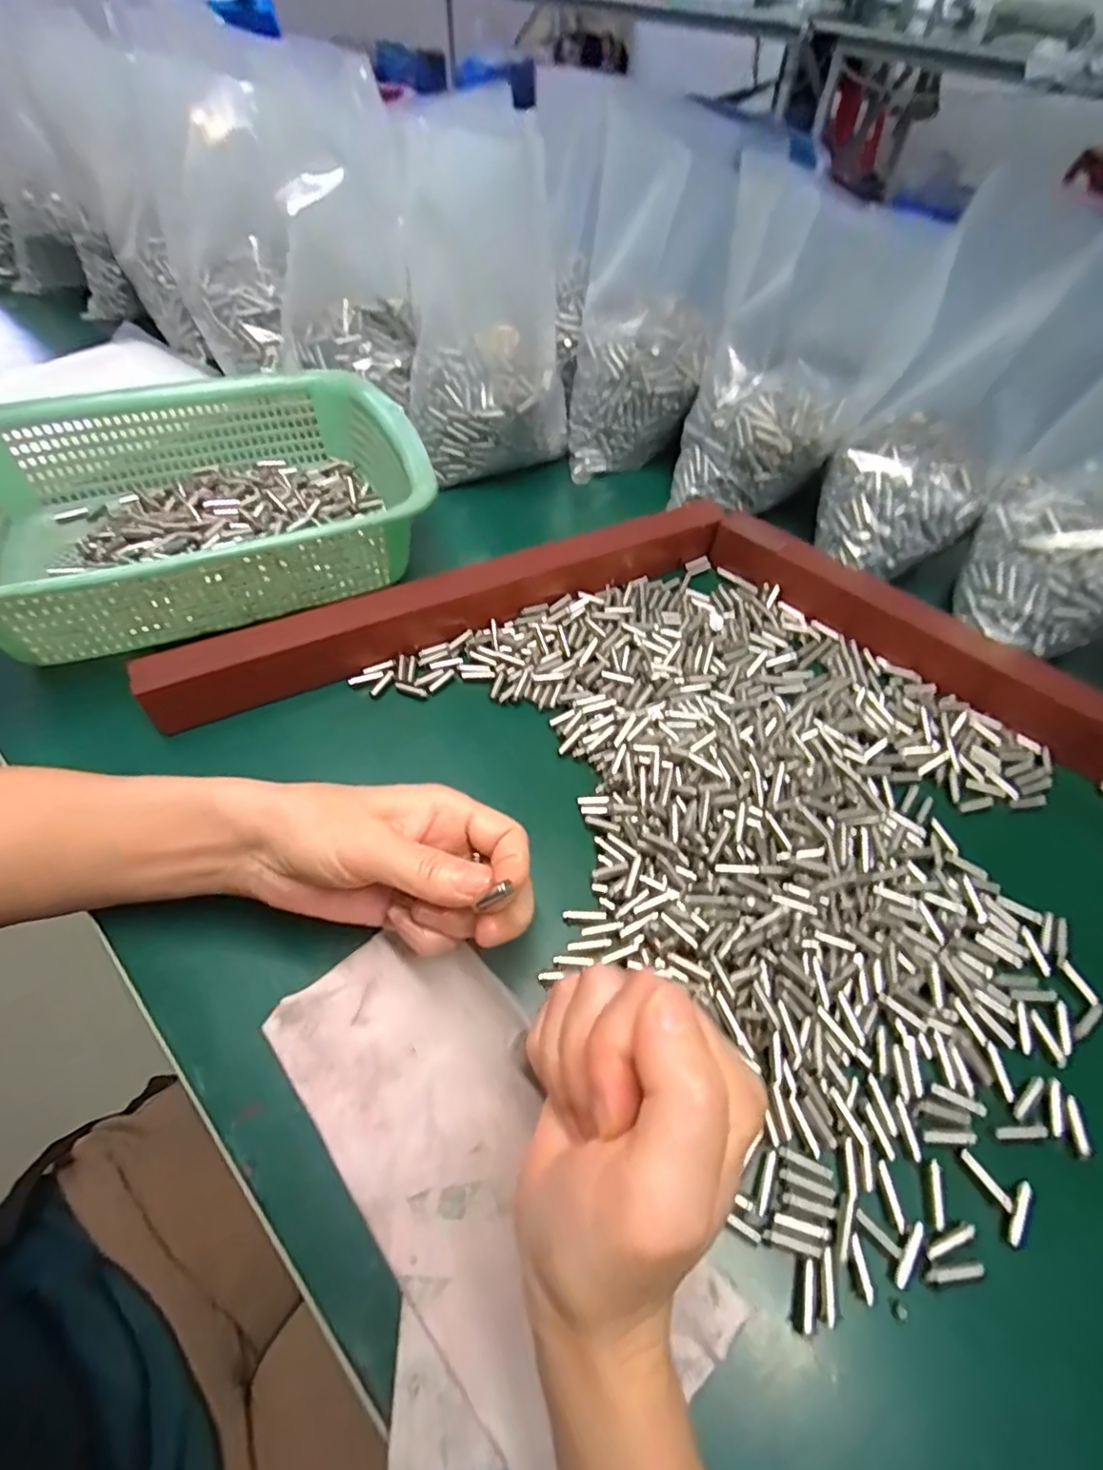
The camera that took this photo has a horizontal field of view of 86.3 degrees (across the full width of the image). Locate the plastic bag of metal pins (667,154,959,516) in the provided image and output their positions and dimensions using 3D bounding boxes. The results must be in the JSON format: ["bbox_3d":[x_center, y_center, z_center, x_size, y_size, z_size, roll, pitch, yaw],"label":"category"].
[{"bbox_3d":[0.172,-0.272,0.434,0.120,0.185,0.108,5,55,0],"label":"plastic bag of metal pins"}]

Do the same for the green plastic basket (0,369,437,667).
[{"bbox_3d":[-0.242,-0.160,0.405,0.297,0.082,0.223,-22,59,-18],"label":"green plastic basket"}]

